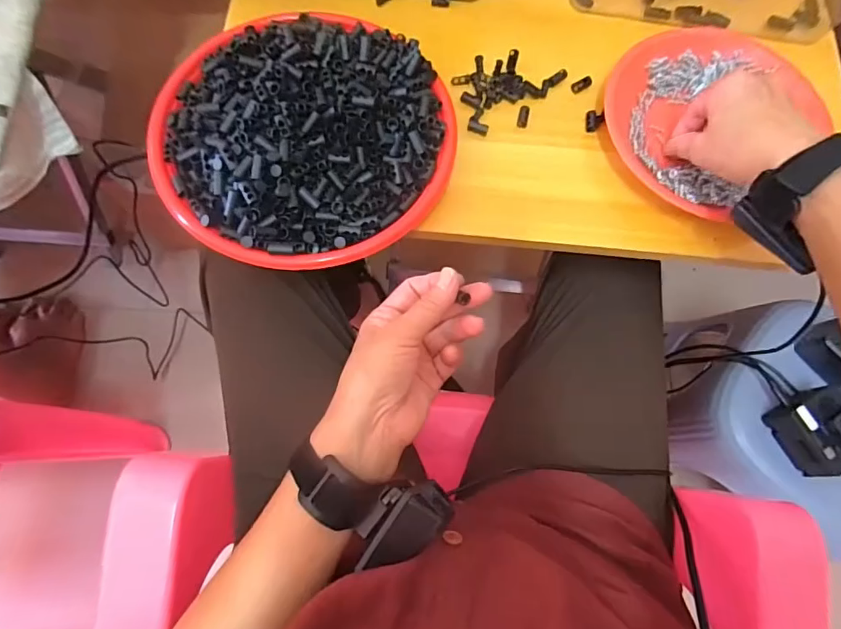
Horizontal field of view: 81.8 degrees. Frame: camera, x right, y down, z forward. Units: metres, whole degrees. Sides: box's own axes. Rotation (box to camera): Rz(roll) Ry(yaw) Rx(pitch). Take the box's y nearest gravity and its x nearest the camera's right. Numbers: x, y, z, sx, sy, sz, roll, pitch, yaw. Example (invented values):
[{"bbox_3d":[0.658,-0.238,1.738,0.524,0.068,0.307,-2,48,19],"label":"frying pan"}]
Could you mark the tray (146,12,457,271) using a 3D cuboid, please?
[{"bbox_3d":[-0.098,-0.147,0.389,0.232,0.052,0.218,1,70,-1],"label":"tray"}]

